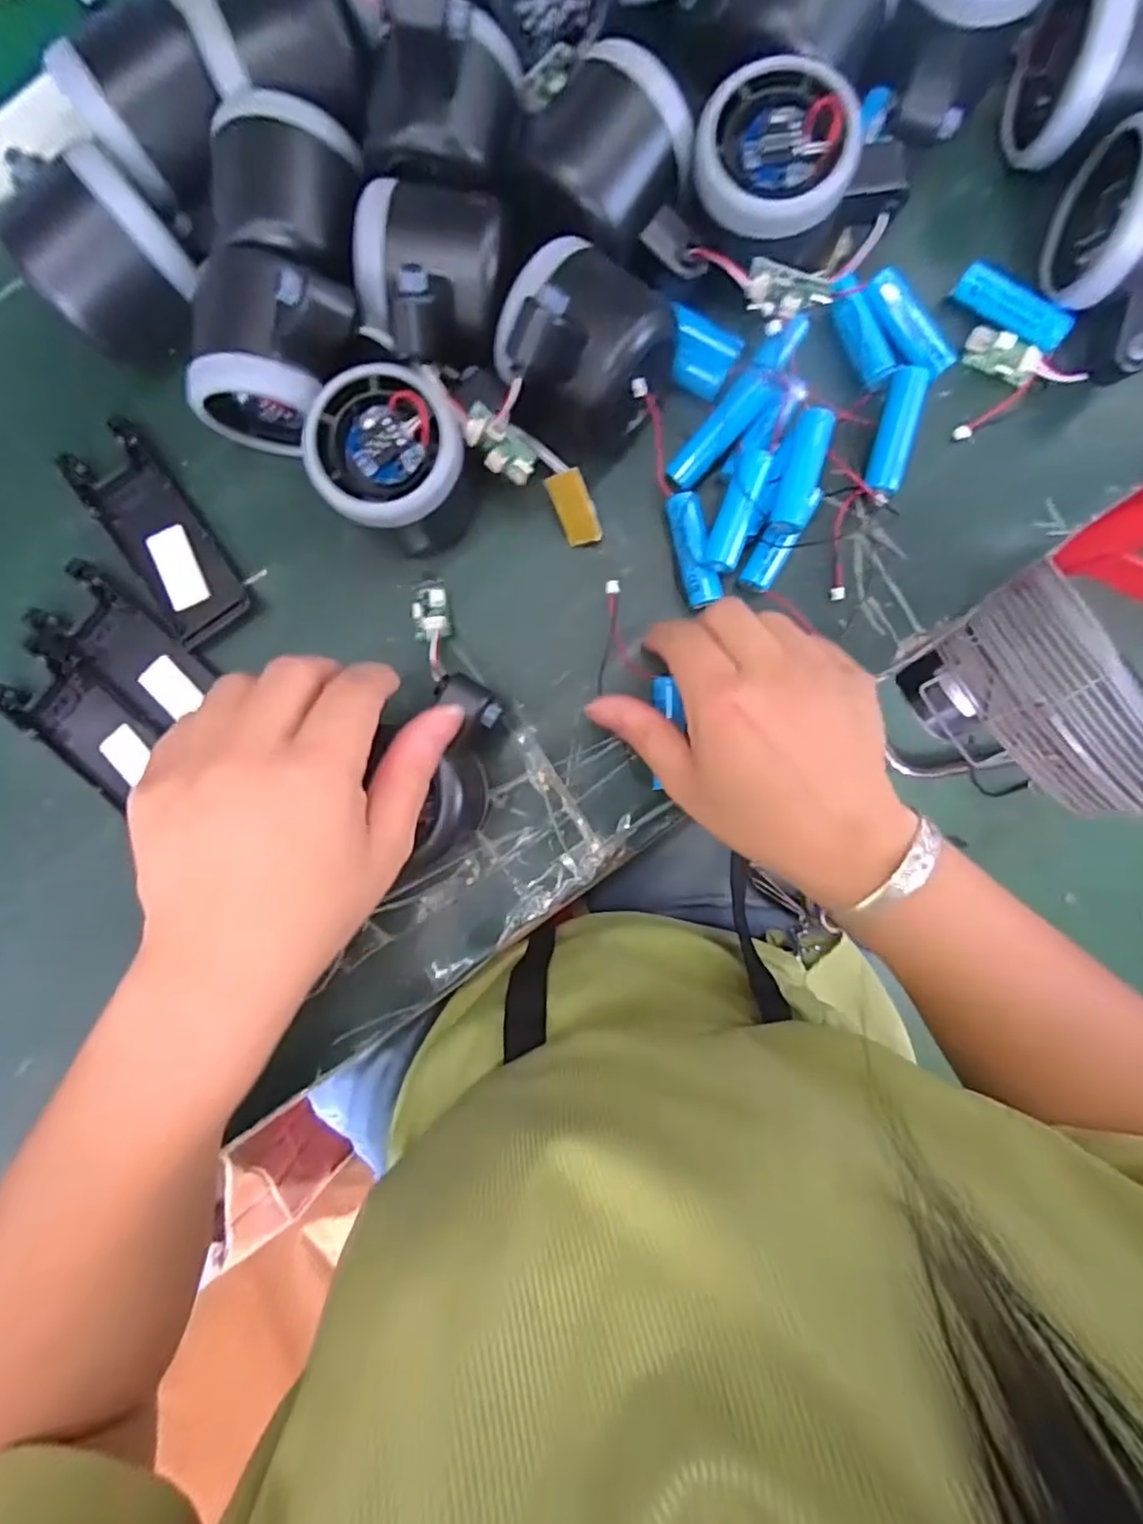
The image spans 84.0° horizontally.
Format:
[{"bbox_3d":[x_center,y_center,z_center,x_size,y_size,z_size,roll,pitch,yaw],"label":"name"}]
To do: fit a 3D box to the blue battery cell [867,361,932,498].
[{"bbox_3d":[0.139,-0.142,0.274,0.015,0.014,0.050,10,92,2],"label":"blue battery cell"}]

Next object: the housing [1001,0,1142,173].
[{"bbox_3d":[0.213,-0.273,0.249,0.055,0.061,0.062,3,91,2],"label":"housing"}]

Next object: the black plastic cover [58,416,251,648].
[{"bbox_3d":[-0.188,-0.104,0.289,0.038,0.008,0.097,-33,90,2],"label":"black plastic cover"}]

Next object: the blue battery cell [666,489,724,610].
[{"bbox_3d":[0.053,-0.092,0.280,0.015,0.015,0.049,-17,91,2],"label":"blue battery cell"}]

